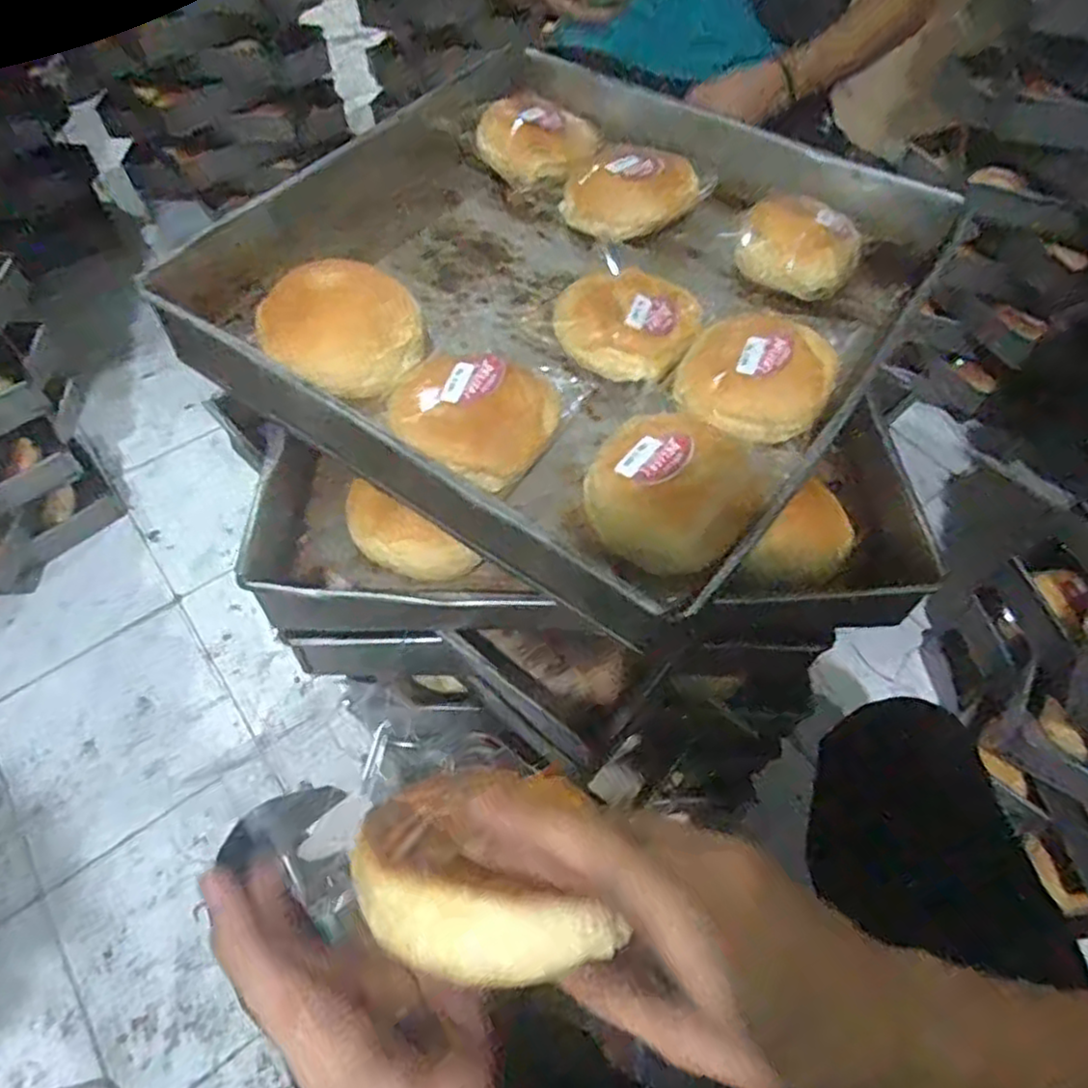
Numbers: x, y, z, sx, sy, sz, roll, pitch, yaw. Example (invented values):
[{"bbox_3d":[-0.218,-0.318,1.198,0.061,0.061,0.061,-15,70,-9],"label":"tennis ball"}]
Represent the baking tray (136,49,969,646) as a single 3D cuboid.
[{"bbox_3d":[0.010,-0.187,0.507,0.402,0.066,0.399,31,62,18],"label":"baking tray"}]

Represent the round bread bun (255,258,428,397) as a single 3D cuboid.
[{"bbox_3d":[-0.131,-0.143,0.473,0.108,0.041,0.085,-12,58,-9],"label":"round bread bun"}]

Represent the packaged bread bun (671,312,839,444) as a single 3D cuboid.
[{"bbox_3d":[0.132,-0.108,0.450,0.092,0.034,0.080,35,63,19],"label":"packaged bread bun"}]

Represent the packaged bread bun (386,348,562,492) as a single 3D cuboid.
[{"bbox_3d":[-0.041,-0.079,0.430,0.085,0.040,0.083,1,57,-1],"label":"packaged bread bun"}]

